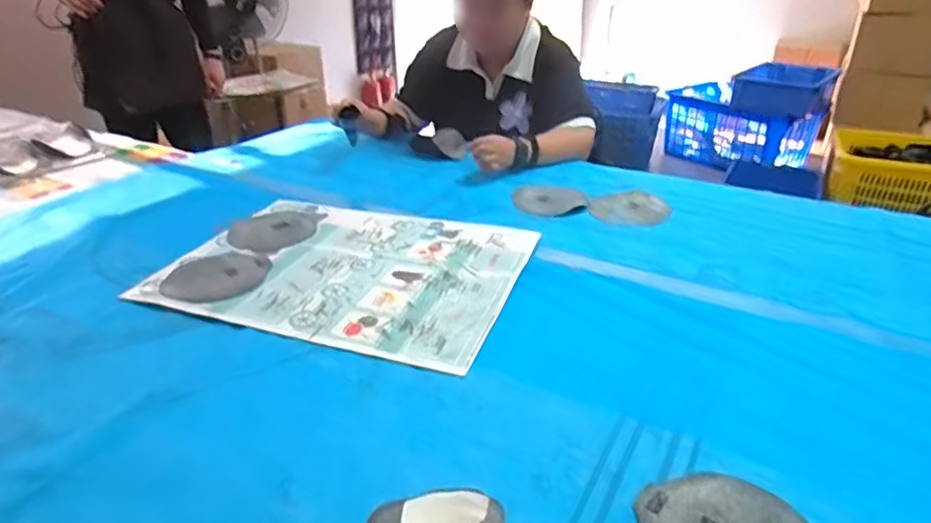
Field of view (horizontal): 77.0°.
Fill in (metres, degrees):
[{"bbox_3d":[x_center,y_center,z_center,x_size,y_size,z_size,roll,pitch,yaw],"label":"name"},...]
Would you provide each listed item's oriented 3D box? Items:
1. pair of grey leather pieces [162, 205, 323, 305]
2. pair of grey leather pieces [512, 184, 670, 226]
[{"bbox_3d":[-0.363,-0.027,0.993,0.151,0.007,0.335,7,30,13],"label":"pair of grey leather pieces"},{"bbox_3d":[0.241,-0.113,1.146,0.293,0.010,0.148,7,30,14],"label":"pair of grey leather pieces"}]

